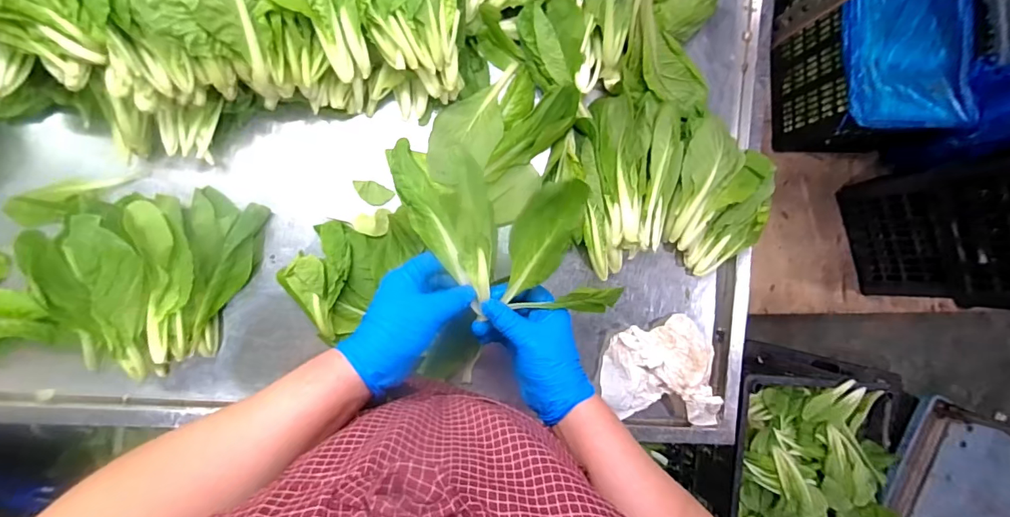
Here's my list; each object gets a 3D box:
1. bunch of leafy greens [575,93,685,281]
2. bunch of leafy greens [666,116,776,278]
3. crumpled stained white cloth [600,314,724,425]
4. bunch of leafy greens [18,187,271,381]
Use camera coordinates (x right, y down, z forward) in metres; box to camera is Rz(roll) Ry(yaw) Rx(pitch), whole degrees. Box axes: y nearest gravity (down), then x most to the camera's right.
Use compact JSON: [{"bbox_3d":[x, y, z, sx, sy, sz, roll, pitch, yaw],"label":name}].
[{"bbox_3d":[0.153,-0.091,0.546,0.118,0.043,0.217,-1,90,-8],"label":"bunch of leafy greens"},{"bbox_3d":[0.265,-0.072,0.563,0.120,0.053,0.175,11,88,-8],"label":"bunch of leafy greens"},{"bbox_3d":[0.201,0.140,0.569,0.151,0.027,0.128,7,89,-8],"label":"crumpled stained white cloth"},{"bbox_3d":[-0.376,0.016,0.470,0.179,0.074,0.208,21,87,-8],"label":"bunch of leafy greens"}]

